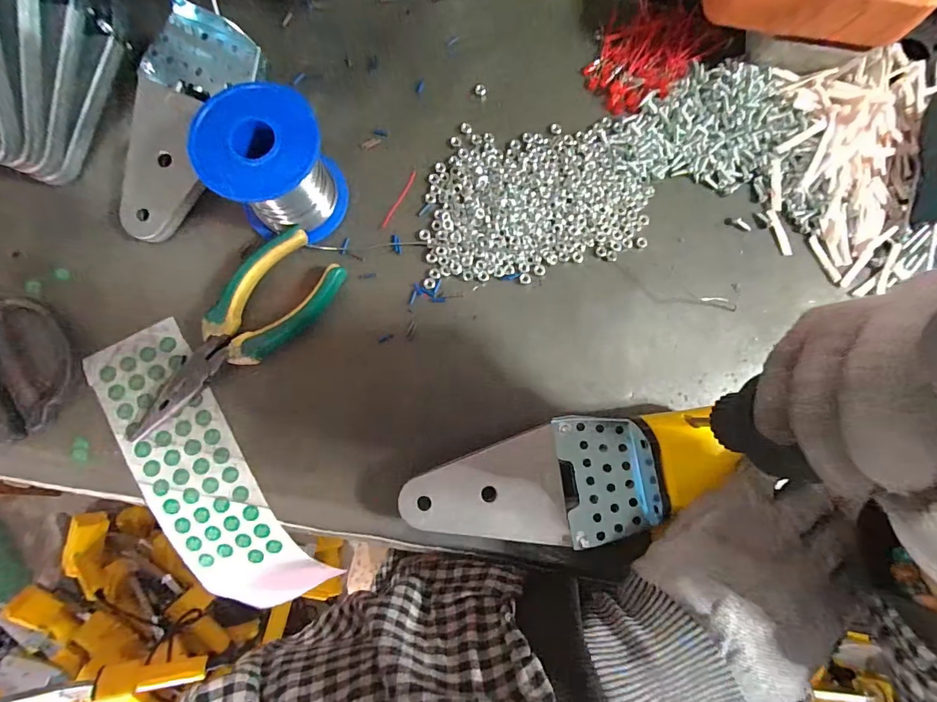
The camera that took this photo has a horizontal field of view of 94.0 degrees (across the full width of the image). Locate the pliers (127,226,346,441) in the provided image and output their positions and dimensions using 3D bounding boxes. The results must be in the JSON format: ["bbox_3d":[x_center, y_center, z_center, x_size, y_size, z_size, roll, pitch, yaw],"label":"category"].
[{"bbox_3d":[-0.145,-0.008,0.263,0.152,0.018,0.050,-43,87,-6],"label":"pliers"}]

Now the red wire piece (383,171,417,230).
[{"bbox_3d":[-0.045,-0.100,0.287,0.004,0.004,0.043,28,84,1],"label":"red wire piece"}]

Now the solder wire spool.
[{"bbox_3d":[-0.110,-0.104,0.251,0.060,0.068,0.058,0,84,-2],"label":"solder wire spool"}]

